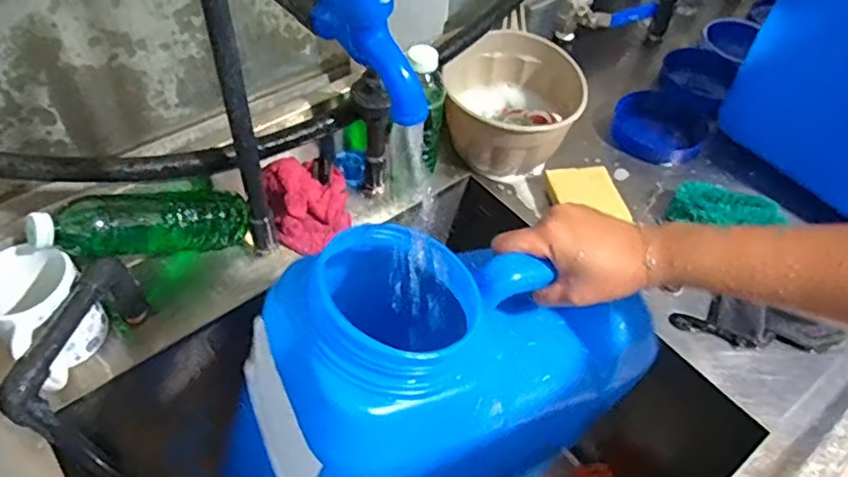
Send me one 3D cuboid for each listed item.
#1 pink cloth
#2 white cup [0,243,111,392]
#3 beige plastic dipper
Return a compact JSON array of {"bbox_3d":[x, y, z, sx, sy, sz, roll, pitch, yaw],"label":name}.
[{"bbox_3d":[-0.130,-0.040,0.683,0.089,0.060,0.102,-9,51,-11],"label":"pink cloth"},{"bbox_3d":[-0.345,0.068,0.557,0.101,0.083,0.082,34,56,23],"label":"white cup"},{"bbox_3d":[0.104,-0.159,0.749,0.159,0.105,0.170,2,50,-2],"label":"beige plastic dipper"}]

